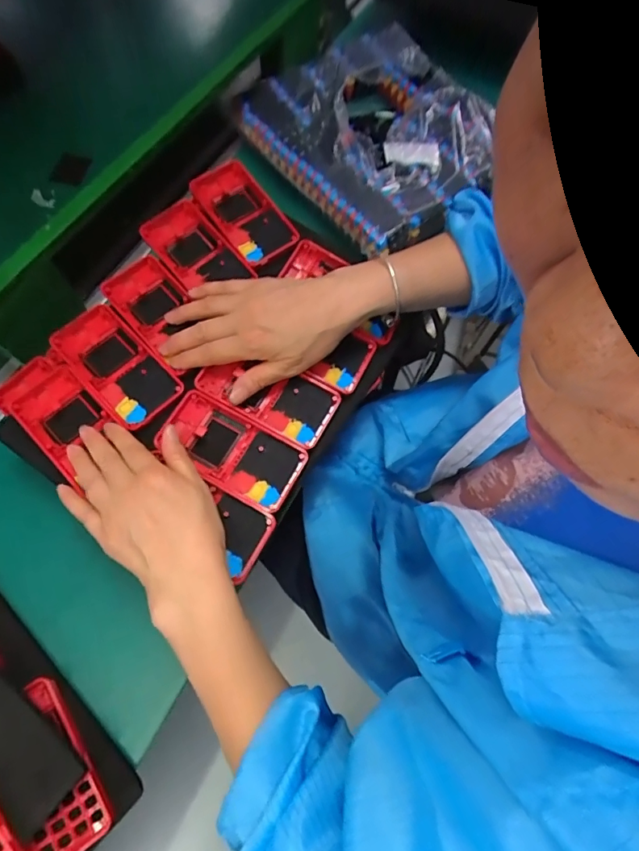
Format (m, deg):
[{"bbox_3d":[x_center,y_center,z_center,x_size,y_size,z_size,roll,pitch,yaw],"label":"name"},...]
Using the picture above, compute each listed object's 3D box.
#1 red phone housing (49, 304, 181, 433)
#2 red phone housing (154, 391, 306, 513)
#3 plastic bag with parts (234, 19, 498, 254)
[{"bbox_3d":[-0.183,-0.054,0.419,0.061,0.021,0.124,-42,76,-17],"label":"red phone housing"},{"bbox_3d":[-0.075,0.020,0.395,0.121,0.012,0.058,29,70,9],"label":"red phone housing"},{"bbox_3d":[0.078,-0.403,0.611,0.286,0.033,0.337,-34,73,-14],"label":"plastic bag with parts"}]

